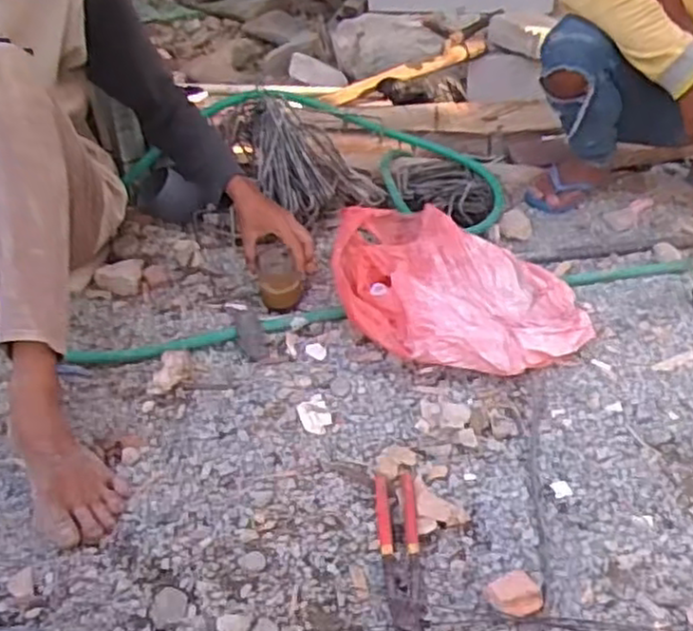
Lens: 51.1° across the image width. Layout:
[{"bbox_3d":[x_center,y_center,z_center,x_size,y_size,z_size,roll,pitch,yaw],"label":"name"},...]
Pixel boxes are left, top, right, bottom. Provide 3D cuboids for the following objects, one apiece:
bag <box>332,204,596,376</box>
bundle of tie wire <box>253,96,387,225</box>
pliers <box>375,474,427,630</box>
[{"bbox_3d":[0.154,-0.046,1.130,0.424,0.114,0.290,29,43,35],"label":"bag"},{"bbox_3d":[-0.063,-0.300,1.410,0.271,0.190,0.132,2,34,1],"label":"bundle of tie wire"},{"bbox_3d":[0.058,0.253,0.785,0.044,0.011,0.210,0,34,-1],"label":"pliers"}]

